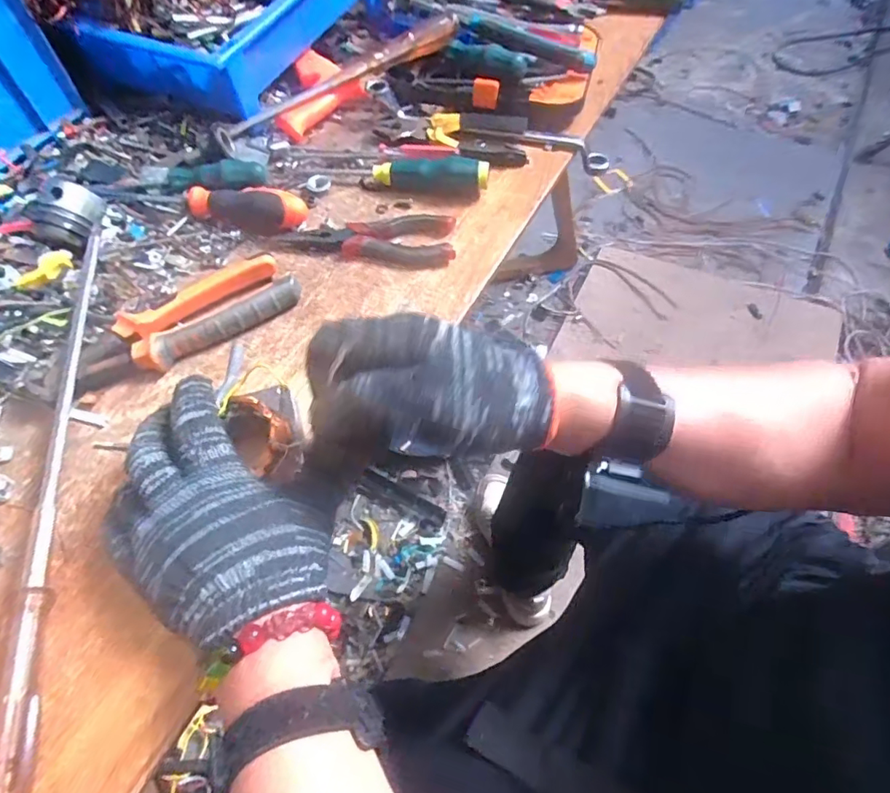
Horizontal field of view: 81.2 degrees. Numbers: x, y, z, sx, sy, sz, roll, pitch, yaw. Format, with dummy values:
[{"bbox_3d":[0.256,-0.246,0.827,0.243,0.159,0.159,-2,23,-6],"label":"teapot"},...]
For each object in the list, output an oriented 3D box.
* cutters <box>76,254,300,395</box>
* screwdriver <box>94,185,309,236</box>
[{"bbox_3d":[-0.196,-0.058,0.400,0.165,0.023,0.048,-28,60,-14],"label":"cutters"},{"bbox_3d":[-0.215,-0.179,0.465,0.188,0.029,0.033,12,59,10],"label":"screwdriver"}]

